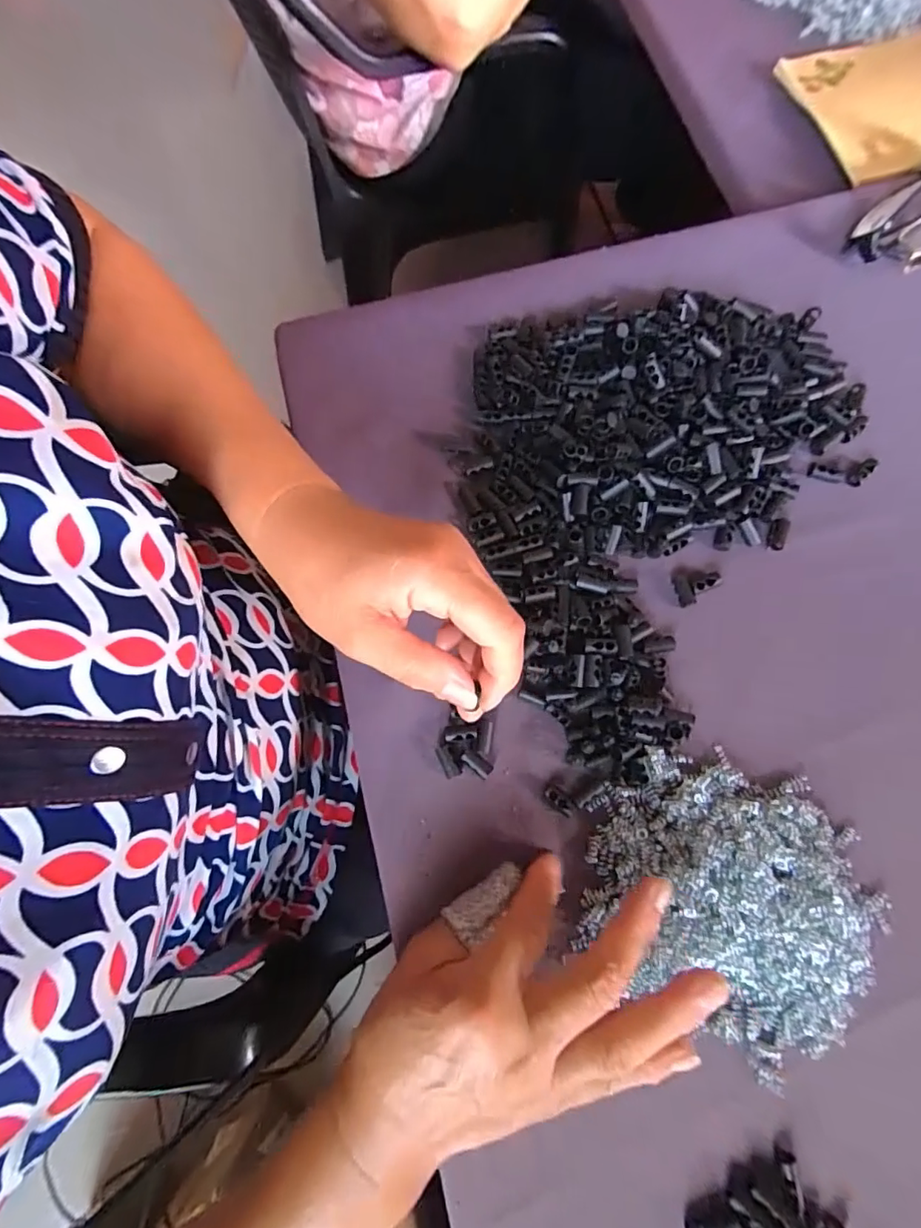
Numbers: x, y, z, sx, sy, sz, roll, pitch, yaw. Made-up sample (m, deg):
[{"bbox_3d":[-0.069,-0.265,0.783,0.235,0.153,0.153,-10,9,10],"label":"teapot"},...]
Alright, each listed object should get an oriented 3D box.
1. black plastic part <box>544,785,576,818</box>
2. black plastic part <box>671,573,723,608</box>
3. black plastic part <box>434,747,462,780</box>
[{"bbox_3d":[0.053,0.101,0.286,0.017,0.005,0.010,37,81,11],"label":"black plastic part"},{"bbox_3d":[0.141,-0.017,0.311,0.027,0.007,0.019,-14,76,-4],"label":"black plastic part"},{"bbox_3d":[-0.007,0.082,0.292,0.008,0.006,0.017,-30,77,-4],"label":"black plastic part"}]

